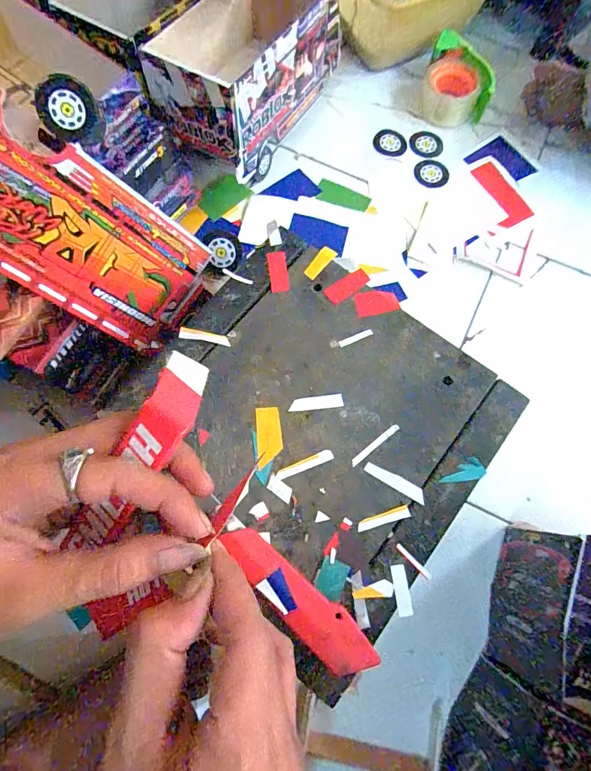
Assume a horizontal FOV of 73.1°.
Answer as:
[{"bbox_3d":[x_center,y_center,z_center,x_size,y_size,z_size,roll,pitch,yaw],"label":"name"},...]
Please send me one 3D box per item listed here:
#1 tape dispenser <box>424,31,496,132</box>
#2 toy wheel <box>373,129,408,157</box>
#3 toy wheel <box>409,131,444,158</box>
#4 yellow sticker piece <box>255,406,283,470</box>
[{"bbox_3d":[0.268,-0.498,0.664,0.108,0.062,0.114,14,74,3],"label":"tape dispenser"},{"bbox_3d":[0.161,-0.411,0.674,0.056,0.012,0.049,12,74,3],"label":"toy wheel"},{"bbox_3d":[0.222,-0.408,0.674,0.055,0.006,0.049,5,74,1],"label":"toy wheel"},{"bbox_3d":[-0.021,0.042,0.323,0.020,0.004,0.048,-4,74,-2],"label":"yellow sticker piece"}]

